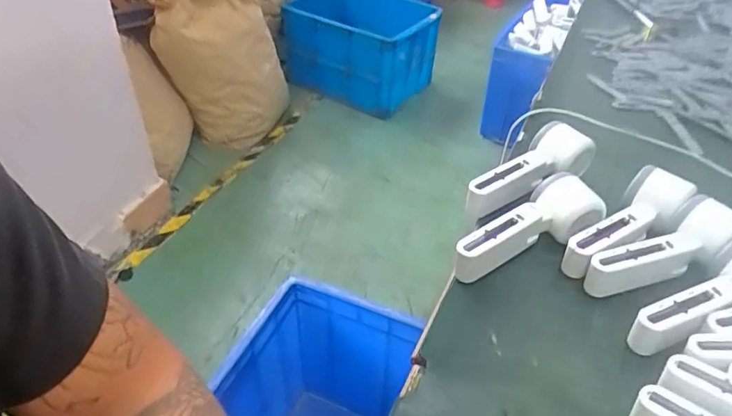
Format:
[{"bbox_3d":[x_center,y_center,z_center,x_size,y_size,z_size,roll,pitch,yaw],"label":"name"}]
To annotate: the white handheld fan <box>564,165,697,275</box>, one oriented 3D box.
[{"bbox_3d":[0.259,0.020,0.528,0.156,0.054,0.053,-30,50,-32],"label":"white handheld fan"}]

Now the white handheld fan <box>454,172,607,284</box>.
[{"bbox_3d":[0.160,0.029,0.519,0.154,0.059,0.072,-32,51,-33],"label":"white handheld fan"}]

